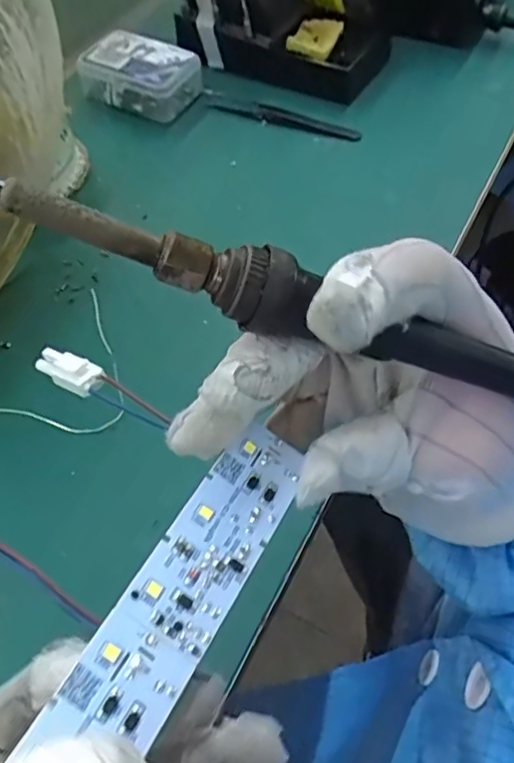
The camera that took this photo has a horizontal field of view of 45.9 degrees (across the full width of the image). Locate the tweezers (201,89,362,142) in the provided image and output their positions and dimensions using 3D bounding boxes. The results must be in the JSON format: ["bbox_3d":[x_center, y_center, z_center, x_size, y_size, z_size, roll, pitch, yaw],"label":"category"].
[{"bbox_3d":[0.014,-0.204,0.461,0.135,0.007,0.017,24,60,19],"label":"tweezers"}]

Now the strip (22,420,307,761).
[{"bbox_3d":[-0.039,0.081,0.124,0.024,0.004,0.186,36,54,0],"label":"strip"}]

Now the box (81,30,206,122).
[{"bbox_3d":[-0.092,-0.243,0.480,0.085,0.032,0.052,23,60,19],"label":"box"}]

